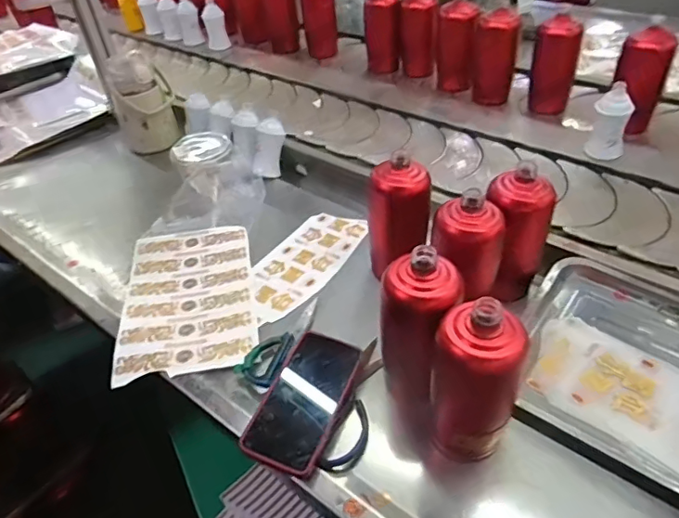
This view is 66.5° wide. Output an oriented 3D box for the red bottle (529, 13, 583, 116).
[{"bbox_3d":[0.416,-0.375,1.004,0.079,0.166,0.067,8,45,14],"label":"red bottle"}]

